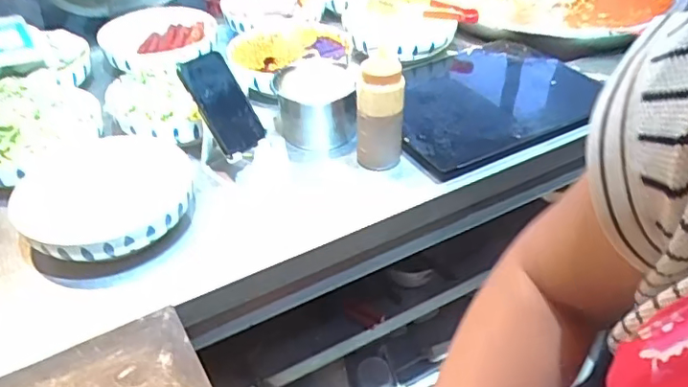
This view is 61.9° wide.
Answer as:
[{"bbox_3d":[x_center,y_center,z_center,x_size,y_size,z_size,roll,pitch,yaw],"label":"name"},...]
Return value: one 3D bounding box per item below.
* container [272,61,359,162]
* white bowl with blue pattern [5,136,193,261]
[{"bbox_3d":[-0.045,-0.133,0.936,0.134,0.111,0.142,0,39,1],"label":"container"},{"bbox_3d":[-0.319,0.006,0.779,0.220,0.056,0.250,-25,45,-26],"label":"white bowl with blue pattern"}]

